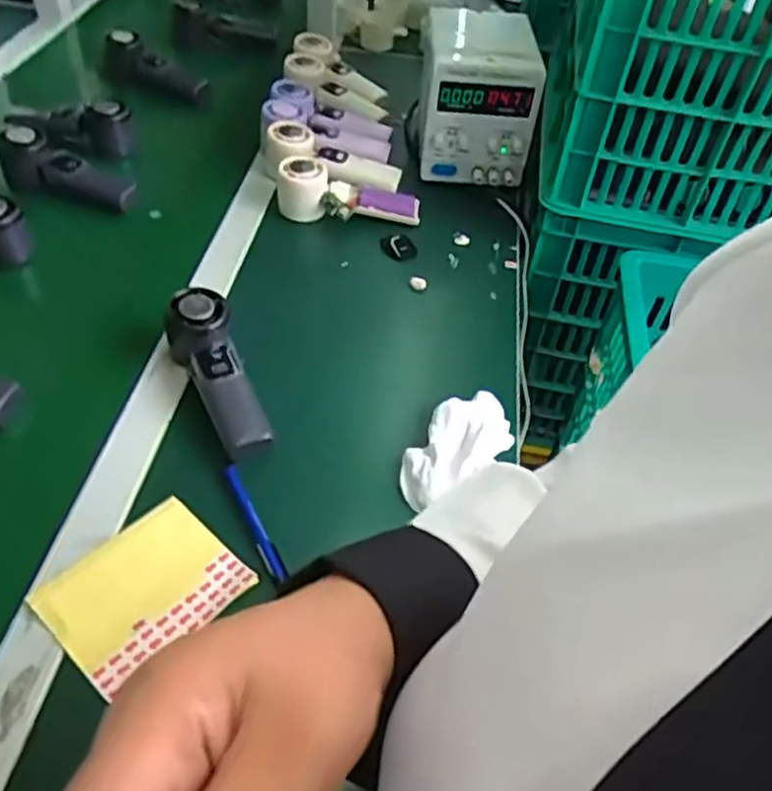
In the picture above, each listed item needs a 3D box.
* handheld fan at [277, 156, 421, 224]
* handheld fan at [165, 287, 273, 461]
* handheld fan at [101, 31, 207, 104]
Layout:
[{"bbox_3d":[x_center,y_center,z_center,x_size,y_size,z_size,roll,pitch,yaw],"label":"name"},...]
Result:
[{"bbox_3d":[-0.041,-0.231,0.797,0.164,0.056,0.061,1,47,-5],"label":"handheld fan"},{"bbox_3d":[-0.142,-0.018,0.589,0.050,0.058,0.159,-18,52,-22],"label":"handheld fan"},{"bbox_3d":[-0.329,-0.463,0.986,0.154,0.045,0.061,22,46,-11],"label":"handheld fan"}]

